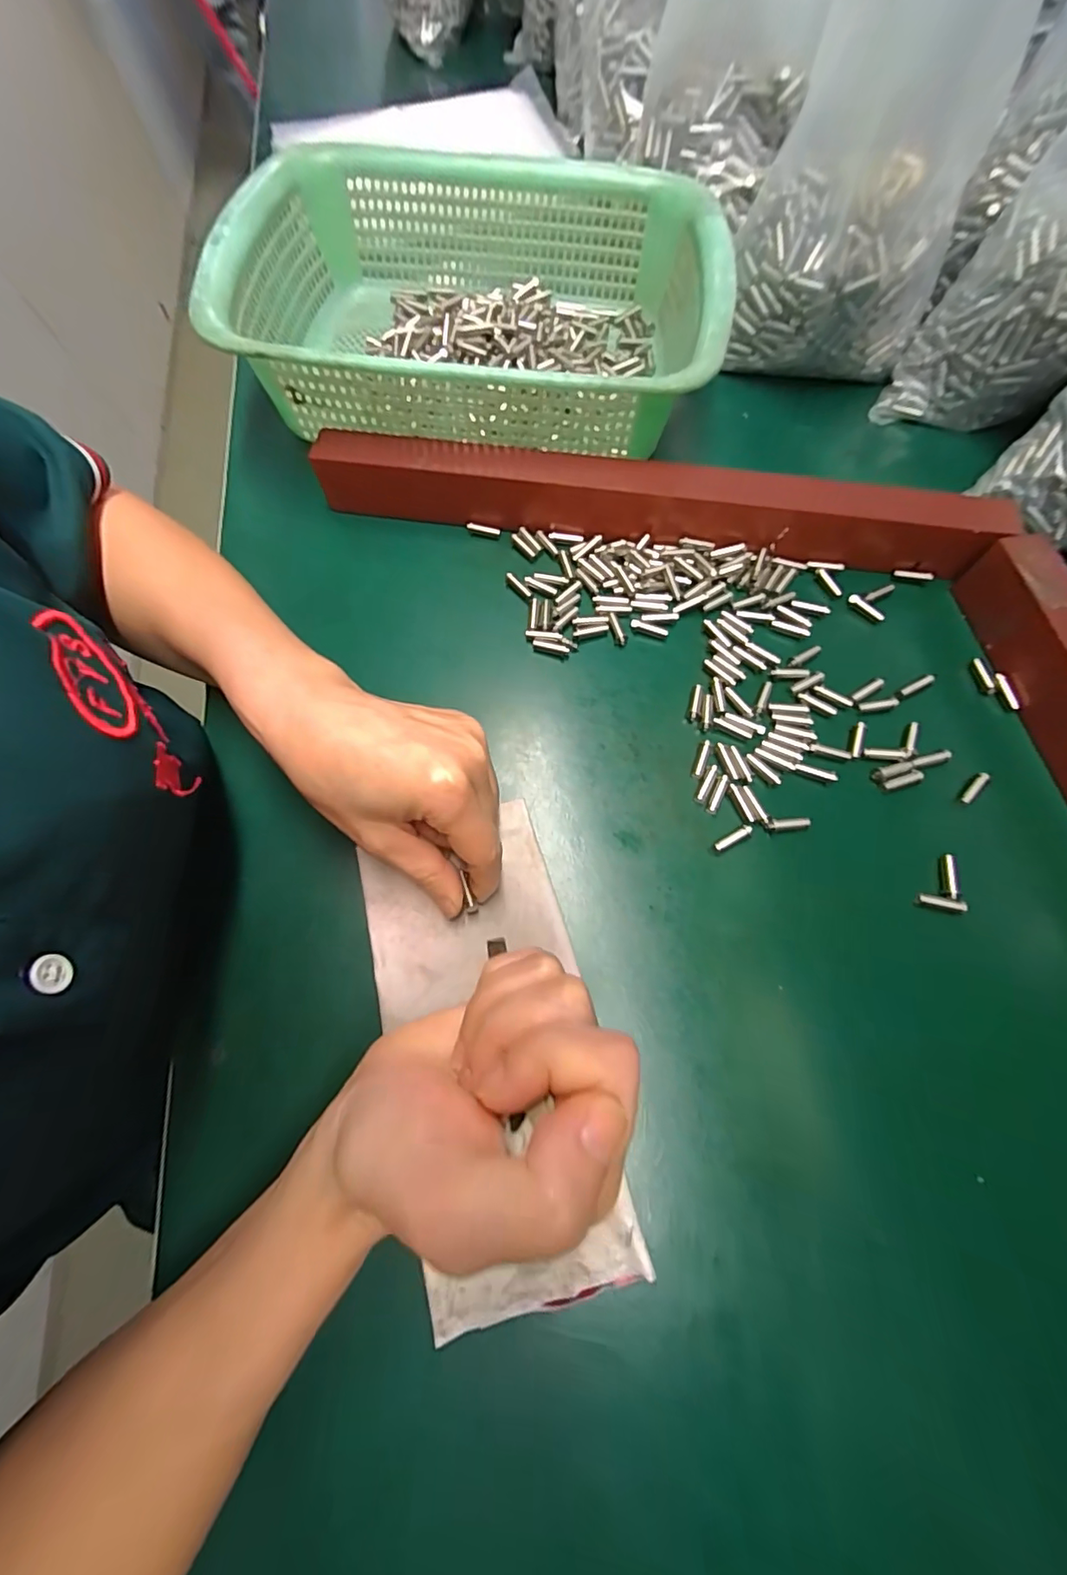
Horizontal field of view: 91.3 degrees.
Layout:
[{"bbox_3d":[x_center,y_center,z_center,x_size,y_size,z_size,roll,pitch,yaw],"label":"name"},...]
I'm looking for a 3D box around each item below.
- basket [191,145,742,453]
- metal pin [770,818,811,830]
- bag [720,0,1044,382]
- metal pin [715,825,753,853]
[{"bbox_3d":[-0.033,-0.307,0.341,0.295,0.079,0.220,6,70,2],"label":"basket"},{"bbox_3d":[0.127,0.018,0.259,0.021,0.006,0.005,-5,70,-2],"label":"metal pin"},{"bbox_3d":[0.199,-0.364,0.287,0.123,0.206,0.105,21,71,7],"label":"bag"},{"bbox_3d":[0.099,0.025,0.258,0.020,0.005,0.005,-27,72,-9],"label":"metal pin"}]

